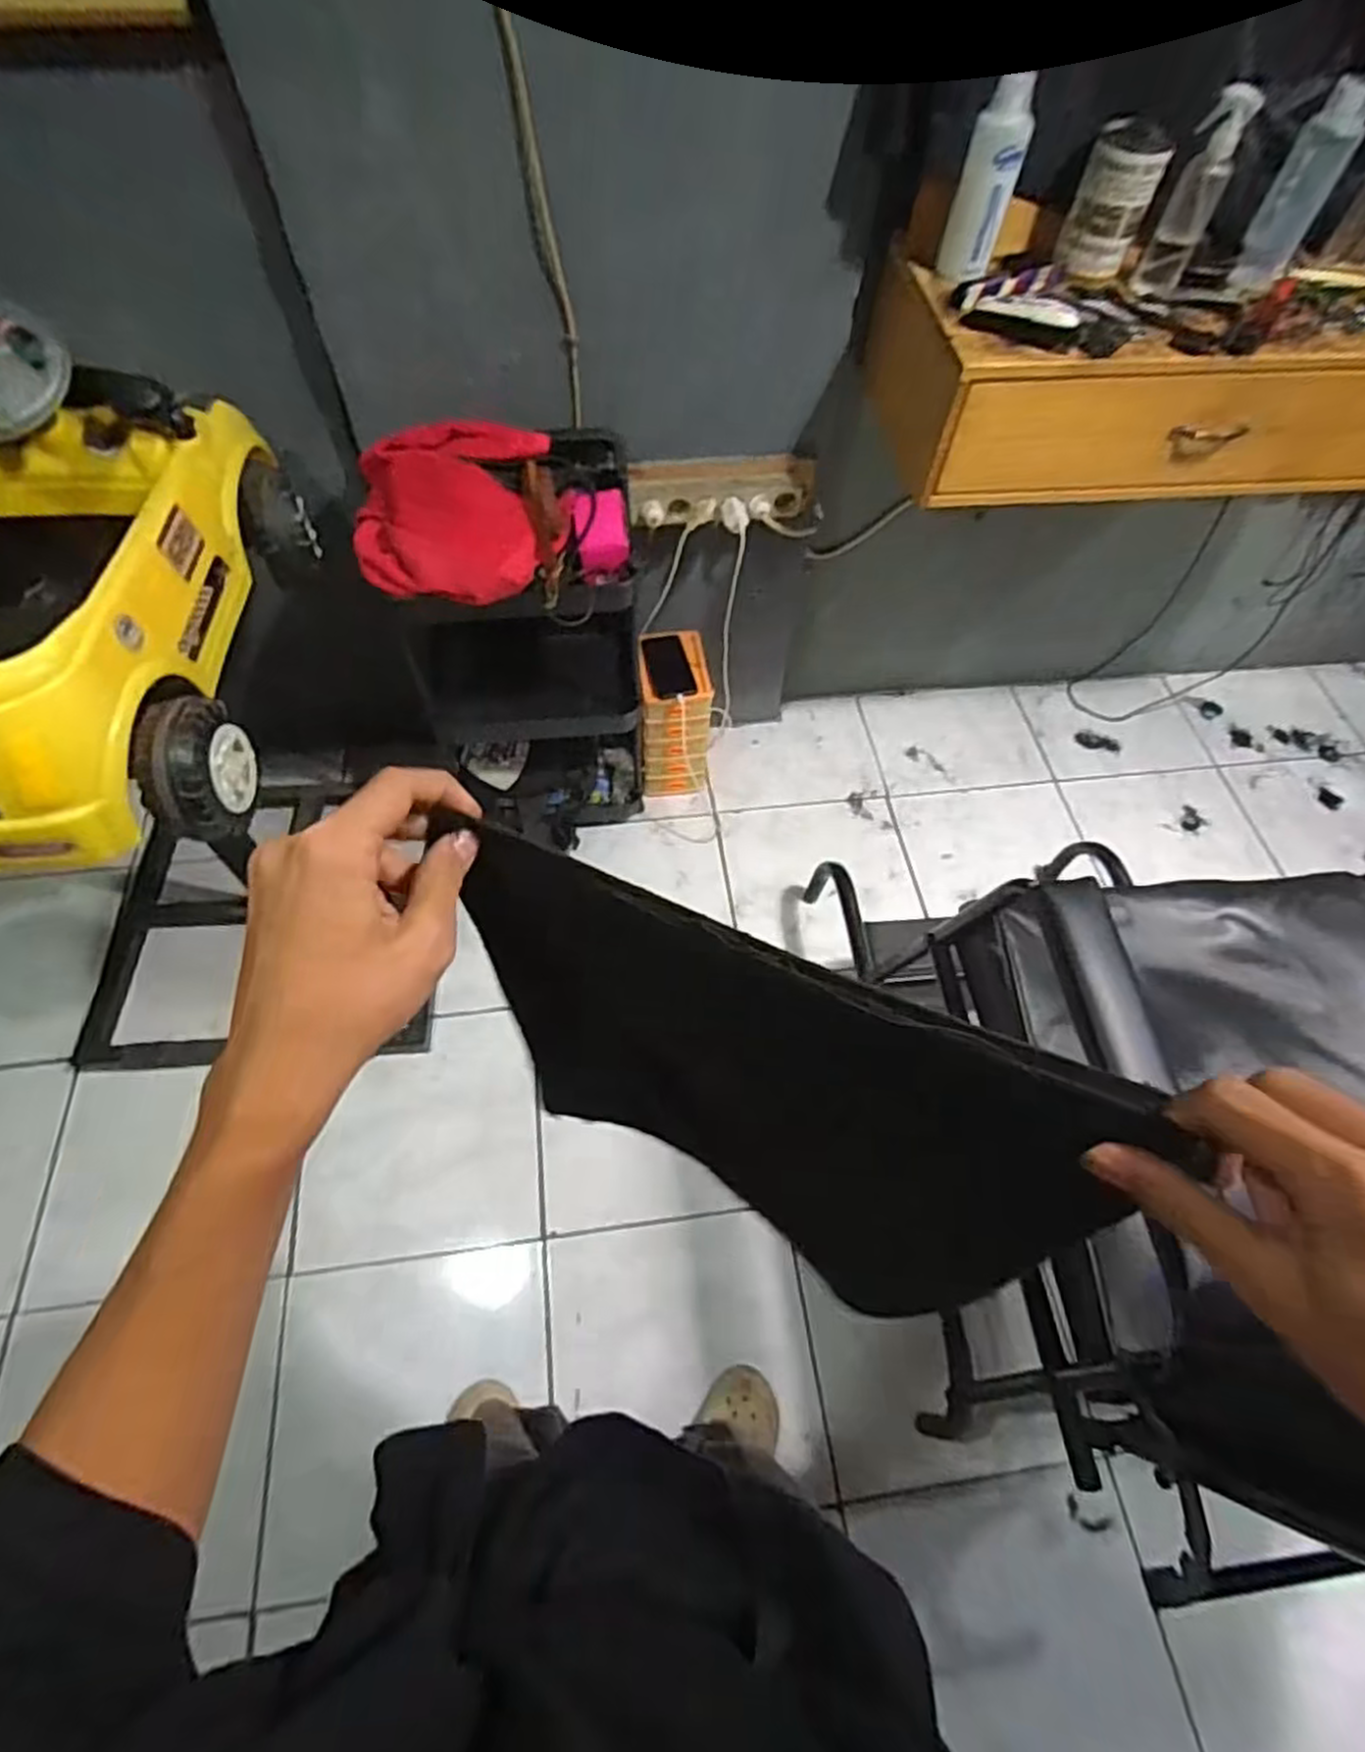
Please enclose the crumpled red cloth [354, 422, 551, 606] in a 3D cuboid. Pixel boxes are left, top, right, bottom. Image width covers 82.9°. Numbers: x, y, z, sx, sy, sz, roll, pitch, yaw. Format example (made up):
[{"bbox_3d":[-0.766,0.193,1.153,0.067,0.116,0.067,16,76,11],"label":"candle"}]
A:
[{"bbox_3d":[-0.323,-0.500,1.048,0.248,0.099,0.270,-3,61,-4],"label":"crumpled red cloth"}]

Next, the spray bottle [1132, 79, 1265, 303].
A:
[{"bbox_3d":[0.616,-0.806,0.918,0.066,0.175,0.054,4,60,0],"label":"spray bottle"}]

